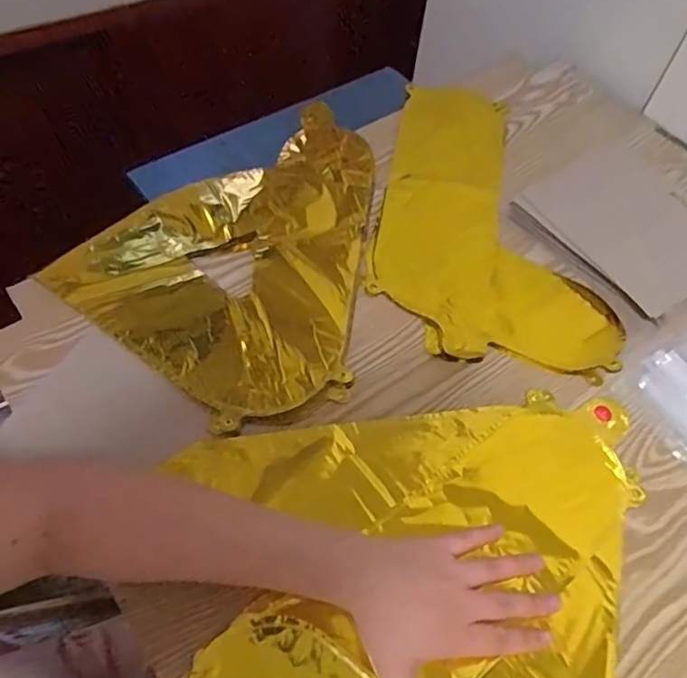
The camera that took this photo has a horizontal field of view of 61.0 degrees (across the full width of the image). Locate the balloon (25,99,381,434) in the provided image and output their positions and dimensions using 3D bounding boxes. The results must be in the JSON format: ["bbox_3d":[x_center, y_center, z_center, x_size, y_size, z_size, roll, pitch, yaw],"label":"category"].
[{"bbox_3d":[-0.058,-0.091,0.571,0.269,0.019,0.350,38,61,19],"label":"balloon"}]

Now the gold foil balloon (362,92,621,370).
[{"bbox_3d":[0.147,-0.151,0.638,0.222,0.008,0.403,4,56,-2],"label":"gold foil balloon"}]

